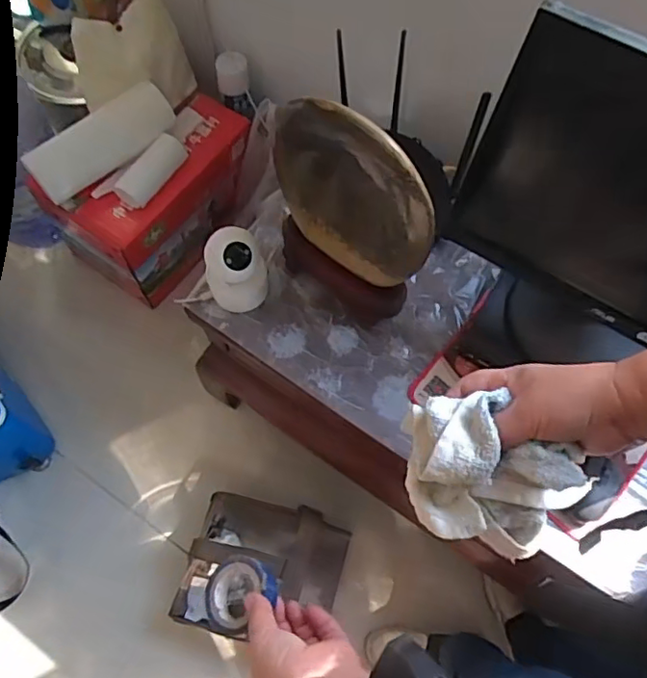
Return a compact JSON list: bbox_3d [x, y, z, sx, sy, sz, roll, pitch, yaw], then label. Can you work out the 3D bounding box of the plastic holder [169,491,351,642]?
[{"bbox_3d":[-0.107,0.405,1.027,0.273,0.165,0.227,16,69,5],"label":"plastic holder"}]

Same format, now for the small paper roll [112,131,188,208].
[{"bbox_3d":[-0.326,-0.328,1.117,0.055,0.048,0.160,36,72,12],"label":"small paper roll"}]

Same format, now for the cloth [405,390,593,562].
[{"bbox_3d":[0.117,0.098,0.430,0.116,0.099,0.094,11,69,3],"label":"cloth"}]

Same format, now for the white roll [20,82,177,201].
[{"bbox_3d":[-0.407,-0.369,1.098,0.282,0.079,0.092,-38,74,-14],"label":"white roll"}]

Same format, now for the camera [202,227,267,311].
[{"bbox_3d":[-0.120,-0.093,0.809,0.083,0.121,0.068,-19,70,-8],"label":"camera"}]

